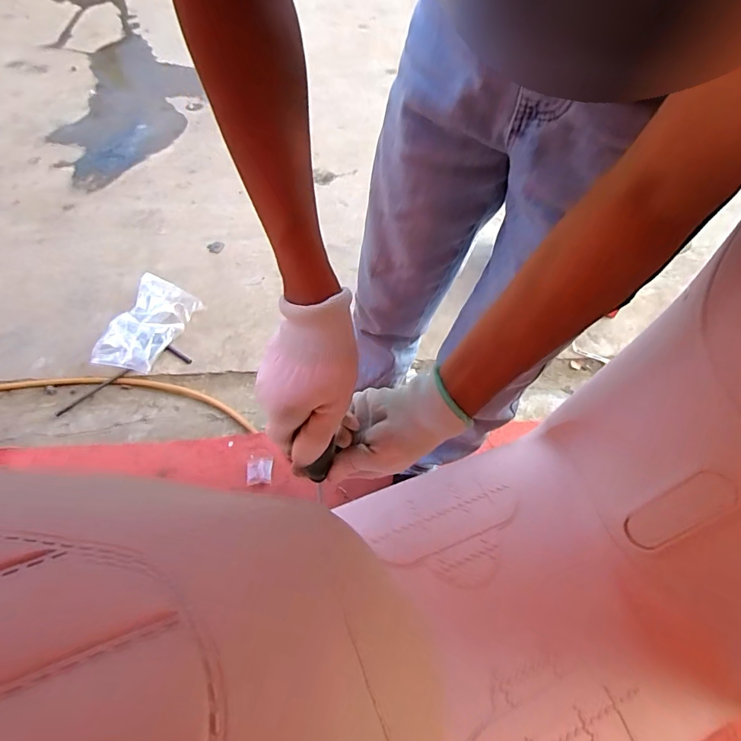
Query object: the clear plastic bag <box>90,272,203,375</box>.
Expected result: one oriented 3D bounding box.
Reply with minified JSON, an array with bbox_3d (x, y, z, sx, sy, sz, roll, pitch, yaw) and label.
[{"bbox_3d":[-0.598,-0.131,1.212,0.174,0.083,0.331,8,53,0],"label":"clear plastic bag"}]

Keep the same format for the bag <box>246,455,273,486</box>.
[{"bbox_3d":[-0.243,0.214,0.953,0.056,0.013,0.070,-1,49,-4],"label":"bag"}]

